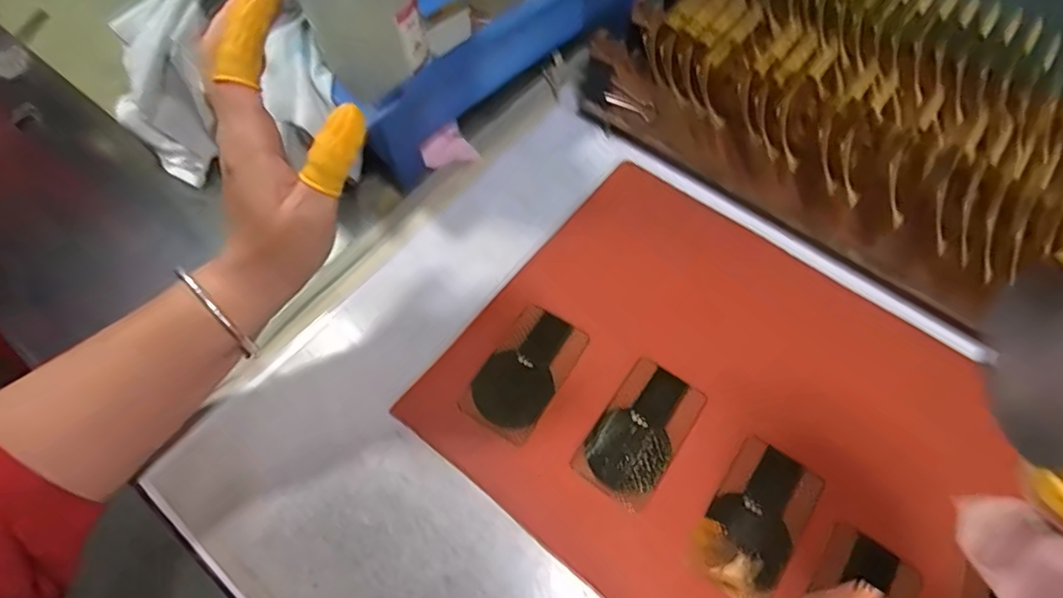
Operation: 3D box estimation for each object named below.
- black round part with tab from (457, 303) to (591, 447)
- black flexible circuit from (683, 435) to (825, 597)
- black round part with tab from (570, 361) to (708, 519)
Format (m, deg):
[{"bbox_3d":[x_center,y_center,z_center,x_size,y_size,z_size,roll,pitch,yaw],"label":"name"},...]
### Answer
[{"bbox_3d":[-0.003,0.046,0.361,0.048,0.004,0.086,29,68,15],"label":"black round part with tab"},{"bbox_3d":[0.126,0.123,0.317,0.048,0.004,0.085,34,69,17],"label":"black flexible circuit"},{"bbox_3d":[0.066,0.080,0.342,0.048,0.004,0.085,32,69,16],"label":"black round part with tab"}]

